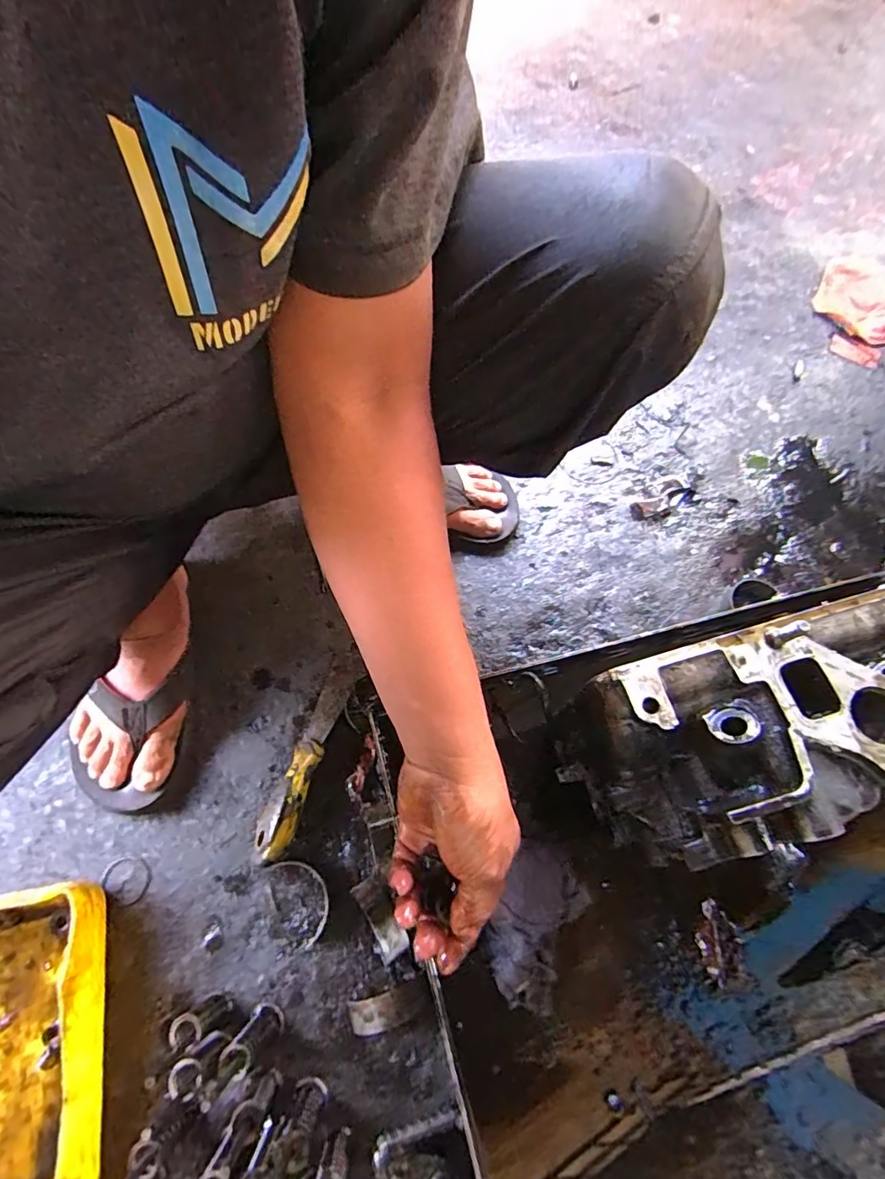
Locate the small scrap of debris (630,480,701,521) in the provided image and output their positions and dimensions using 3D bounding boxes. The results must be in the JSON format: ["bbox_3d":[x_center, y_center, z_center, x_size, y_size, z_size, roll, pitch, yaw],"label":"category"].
[{"bbox_3d":[0.270,-0.111,0.629,0.087,0.010,0.042,-19,69,-9],"label":"small scrap of debris"}]

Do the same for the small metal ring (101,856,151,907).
[{"bbox_3d":[-0.281,0.260,0.459,0.036,0.005,0.041,-39,73,-16],"label":"small metal ring"}]

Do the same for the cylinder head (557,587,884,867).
[{"bbox_3d":[0.347,0.057,0.356,0.504,0.136,0.119,-14,70,-8],"label":"cylinder head"}]

